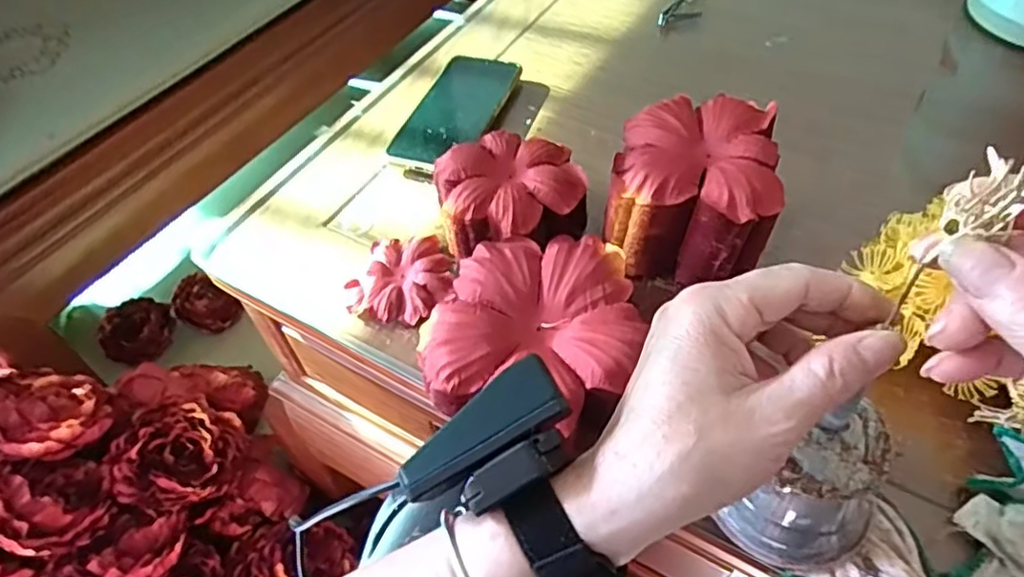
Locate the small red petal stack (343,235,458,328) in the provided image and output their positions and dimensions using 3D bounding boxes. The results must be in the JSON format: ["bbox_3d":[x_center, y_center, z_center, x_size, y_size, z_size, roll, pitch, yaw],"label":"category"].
[{"bbox_3d":[-0.078,-0.006,0.476,0.070,0.017,0.073,16,55,17],"label":"small red petal stack"}]

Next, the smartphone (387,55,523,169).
[{"bbox_3d":[-0.050,-0.159,0.580,0.071,0.008,0.157,19,54,12],"label":"smartphone"}]

